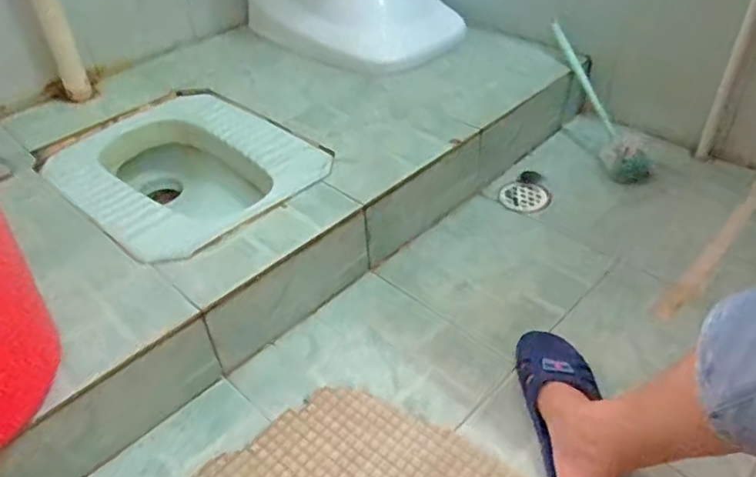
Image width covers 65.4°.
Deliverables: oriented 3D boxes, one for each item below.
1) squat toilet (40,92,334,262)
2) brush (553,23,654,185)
[{"bbox_3d":[-0.335,-0.087,1.073,0.448,0.169,0.353,29,52,32],"label":"squat toilet"},{"bbox_3d":[0.443,-0.278,1.195,0.074,0.073,0.364,-19,79,-16],"label":"brush"}]

